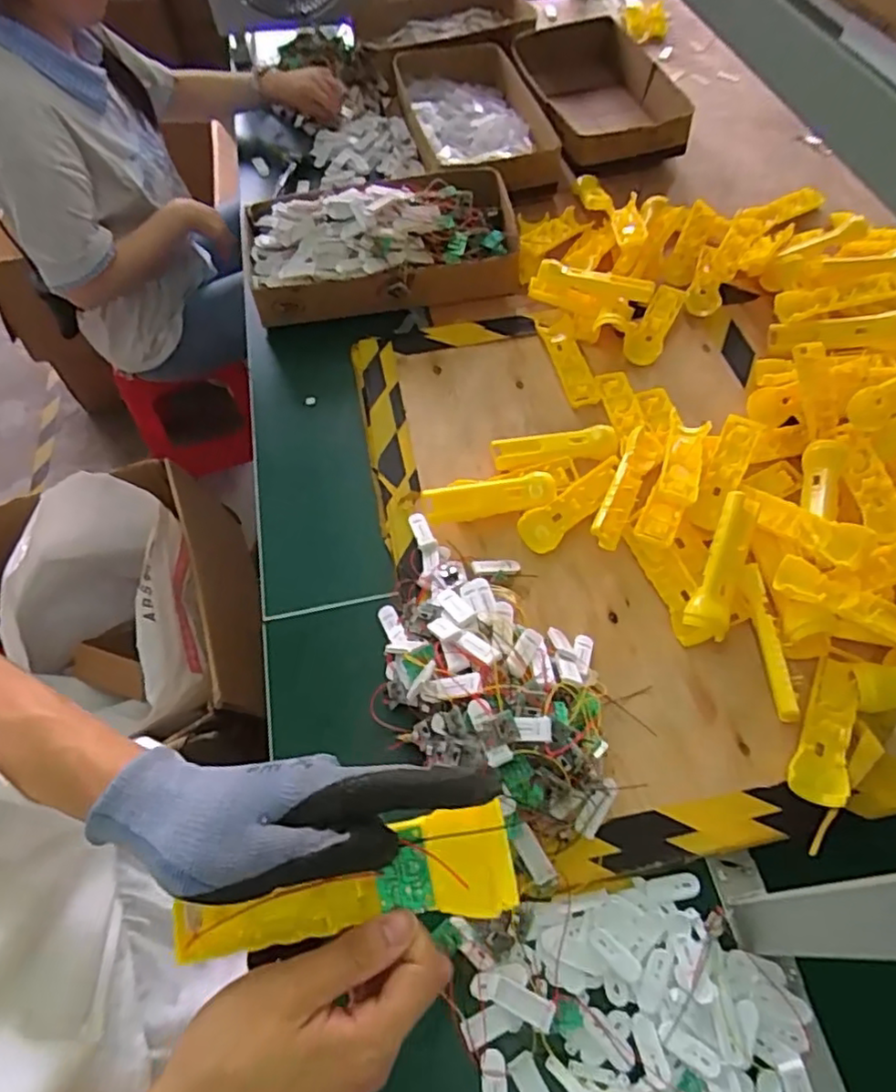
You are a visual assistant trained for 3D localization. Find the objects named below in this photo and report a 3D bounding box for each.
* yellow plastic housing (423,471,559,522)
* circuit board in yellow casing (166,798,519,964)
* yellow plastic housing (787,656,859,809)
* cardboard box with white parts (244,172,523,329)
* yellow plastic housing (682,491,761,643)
[{"bbox_3d":[0.051,-0.059,0.772,0.163,0.037,0.046,-9,59,-4],"label":"yellow plastic housing"},{"bbox_3d":[-0.048,0.167,0.308,0.161,0.028,0.042,-17,59,6],"label":"circuit board in yellow casing"},{"bbox_3d":[0.370,0.178,0.630,0.049,0.023,0.142,18,61,12],"label":"yellow plastic housing"},{"bbox_3d":[-0.108,-0.457,0.997,0.422,0.131,0.193,-1,59,1],"label":"cardboard box with white parts"},{"bbox_3d":[0.296,0.019,0.689,0.044,0.033,0.153,19,79,13],"label":"yellow plastic housing"}]

